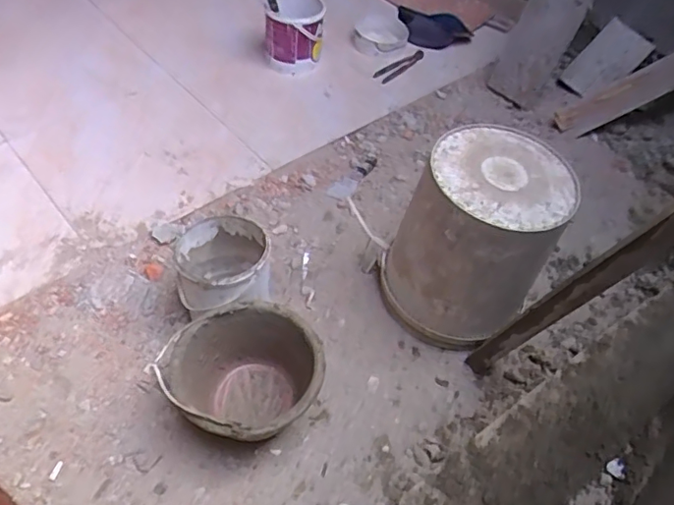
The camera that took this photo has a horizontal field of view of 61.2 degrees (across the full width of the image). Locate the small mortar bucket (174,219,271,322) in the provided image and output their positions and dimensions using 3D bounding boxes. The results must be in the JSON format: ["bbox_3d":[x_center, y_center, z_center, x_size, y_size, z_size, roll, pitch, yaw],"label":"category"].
[{"bbox_3d":[-0.230,0.054,1.160,0.182,0.193,0.217,2,51,-3],"label":"small mortar bucket"}]

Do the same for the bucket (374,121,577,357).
[{"bbox_3d":[0.261,-0.025,1.129,0.287,0.360,0.291,24,53,15],"label":"bucket"}]

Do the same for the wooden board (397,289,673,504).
[{"bbox_3d":[0.491,0.290,1.102,0.851,0.038,0.177,-29,59,-24],"label":"wooden board"}]

